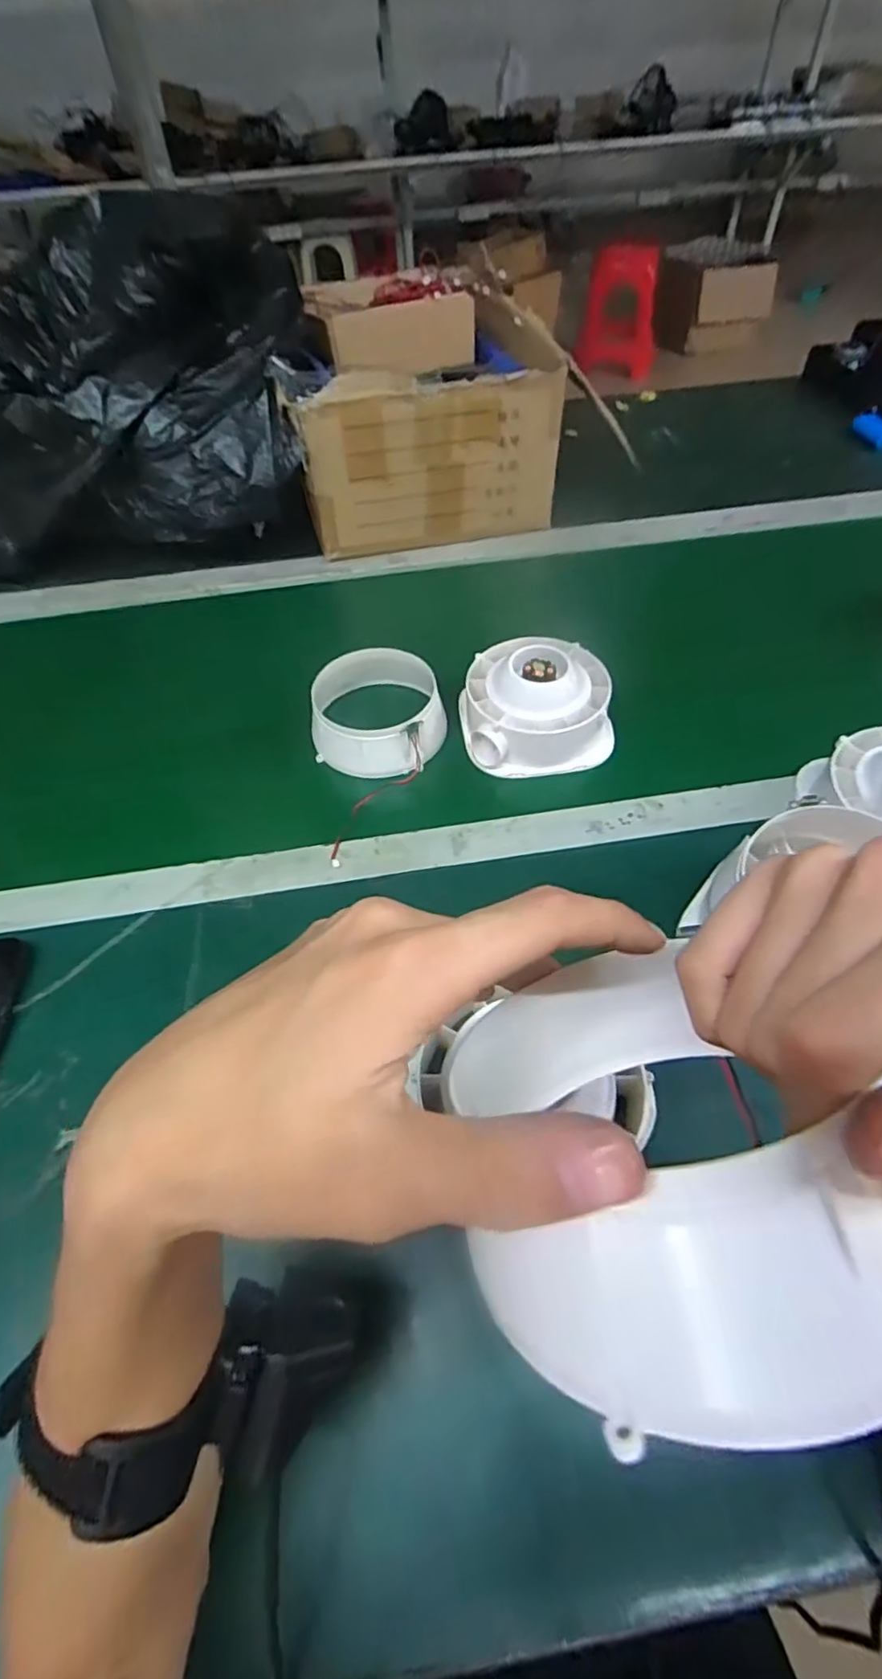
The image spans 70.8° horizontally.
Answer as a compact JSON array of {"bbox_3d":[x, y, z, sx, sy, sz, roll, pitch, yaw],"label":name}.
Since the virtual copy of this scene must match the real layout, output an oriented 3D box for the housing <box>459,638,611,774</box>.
[{"bbox_3d":[0.087,-0.130,0.568,0.131,0.060,0.123,-7,54,-2],"label":"housing"}]

